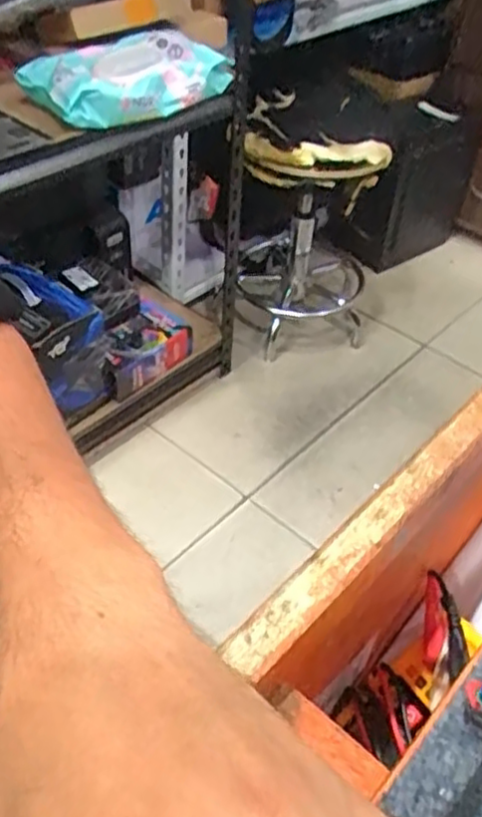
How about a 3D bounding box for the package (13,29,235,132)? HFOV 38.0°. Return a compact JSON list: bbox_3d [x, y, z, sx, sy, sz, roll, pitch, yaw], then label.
[{"bbox_3d":[-0.148,-0.449,0.953,0.142,0.063,0.265,36,52,29],"label":"package"}]

